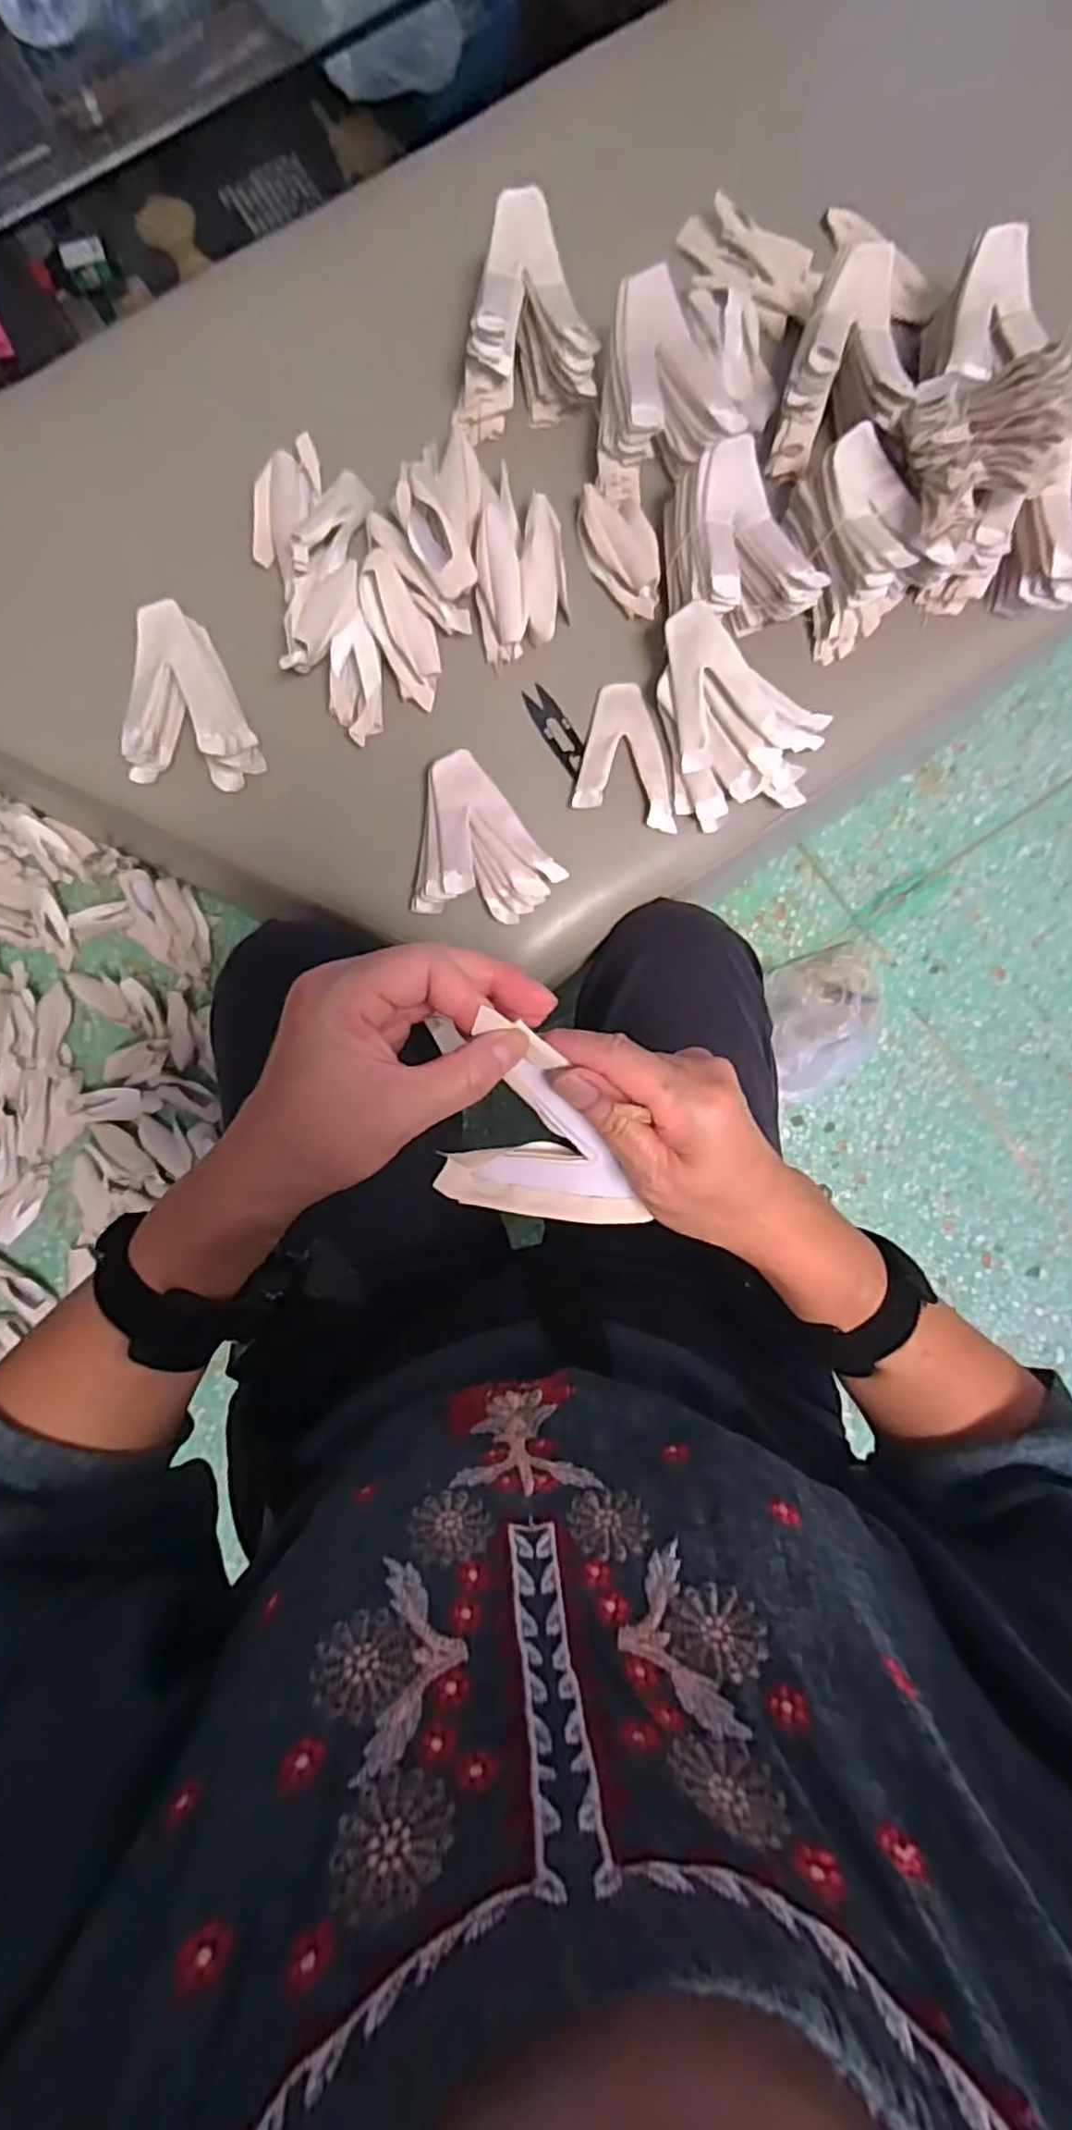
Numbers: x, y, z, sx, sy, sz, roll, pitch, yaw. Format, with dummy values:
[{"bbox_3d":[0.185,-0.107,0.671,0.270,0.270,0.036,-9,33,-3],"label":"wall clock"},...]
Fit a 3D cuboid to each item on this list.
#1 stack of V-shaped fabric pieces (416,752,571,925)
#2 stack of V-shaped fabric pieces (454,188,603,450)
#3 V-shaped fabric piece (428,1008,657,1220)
[{"bbox_3d":[-0.034,-0.170,0.552,0.105,0.033,0.113,5,86,-1],"label":"stack of V-shaped fabric pieces"},{"bbox_3d":[-0.015,-0.559,0.557,0.103,0.074,0.118,-9,86,-2],"label":"stack of V-shaped fabric pieces"},{"bbox_3d":[0.010,0.028,0.297,0.085,0.045,0.073,13,87,-3],"label":"V-shaped fabric piece"}]

